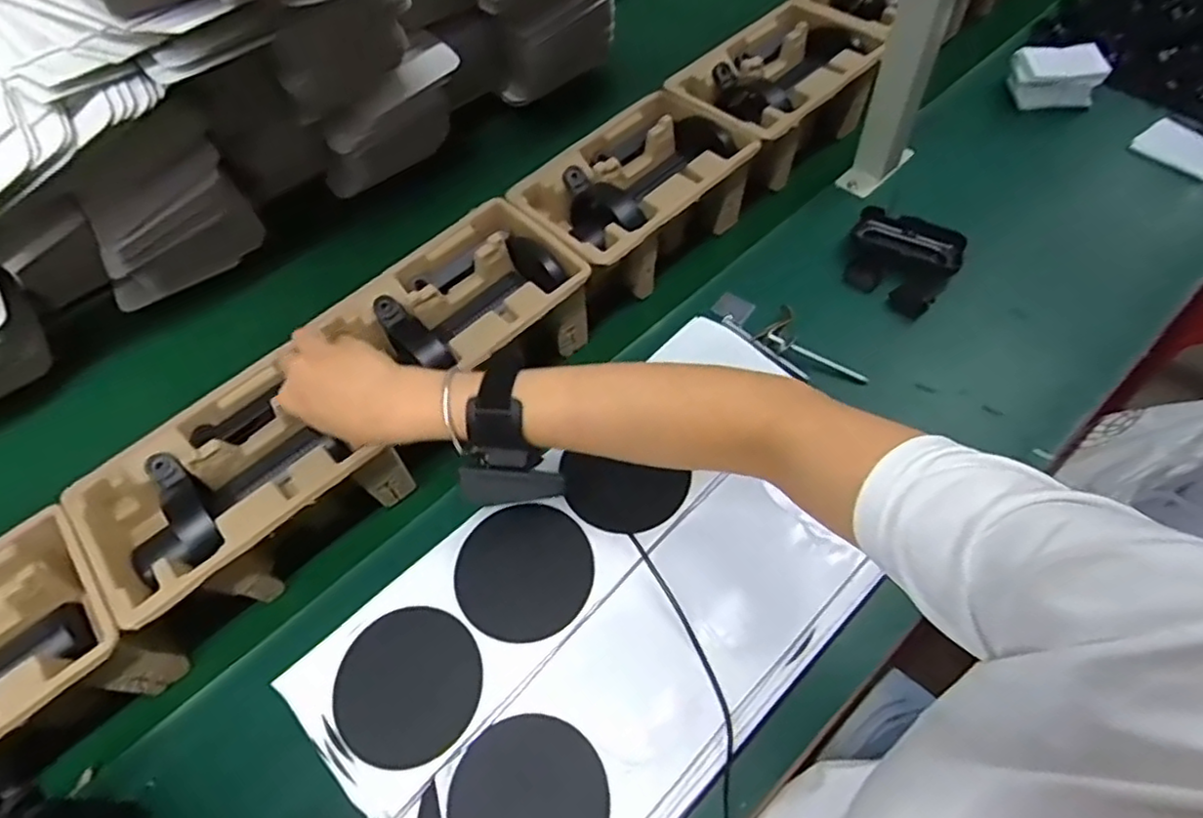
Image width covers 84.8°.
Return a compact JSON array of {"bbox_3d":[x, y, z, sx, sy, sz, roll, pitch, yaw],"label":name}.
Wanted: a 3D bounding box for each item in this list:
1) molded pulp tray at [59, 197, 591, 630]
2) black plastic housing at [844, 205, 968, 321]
[{"bbox_3d":[-0.209,-0.002,0.584,0.434,0.102,0.148,-41,63,-18],"label":"molded pulp tray"},{"bbox_3d":[0.302,-0.151,0.667,0.105,0.035,0.102,24,62,19],"label":"black plastic housing"}]

